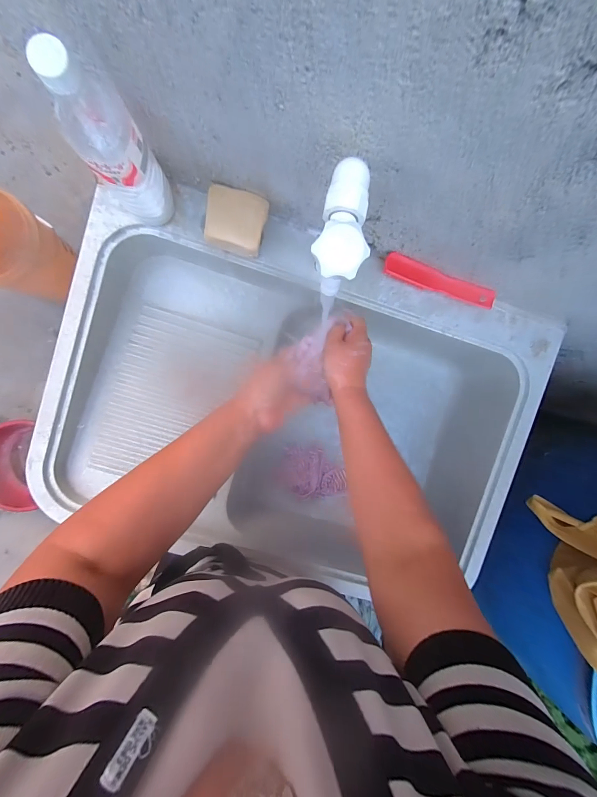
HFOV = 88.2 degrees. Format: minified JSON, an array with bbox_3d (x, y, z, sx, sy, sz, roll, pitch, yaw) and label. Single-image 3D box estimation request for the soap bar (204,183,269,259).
[{"bbox_3d":[-0.094,-0.258,0.457,0.089,0.057,0.075,14,92,-6],"label":"soap bar"}]

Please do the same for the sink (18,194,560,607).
[{"bbox_3d":[0.001,0.032,0.611,0.792,0.214,0.551,16,92,-6],"label":"sink"}]

